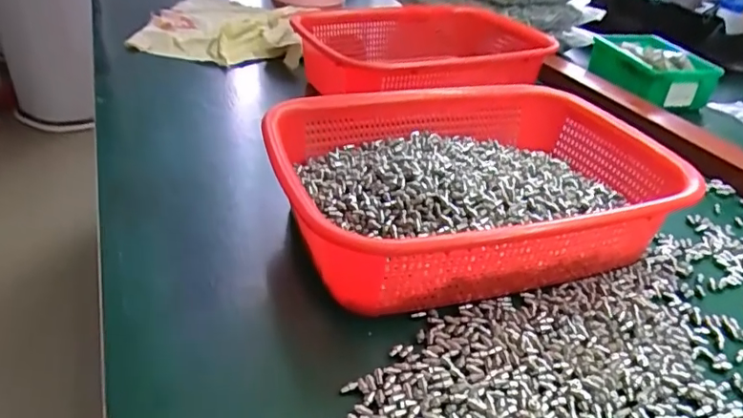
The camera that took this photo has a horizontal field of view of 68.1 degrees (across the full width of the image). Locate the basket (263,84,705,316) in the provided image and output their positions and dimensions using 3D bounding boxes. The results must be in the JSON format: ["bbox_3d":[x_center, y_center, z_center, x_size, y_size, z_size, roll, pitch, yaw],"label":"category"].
[{"bbox_3d":[0.071,-0.020,0.416,0.268,0.073,0.207,-9,35,-17],"label":"basket"}]

